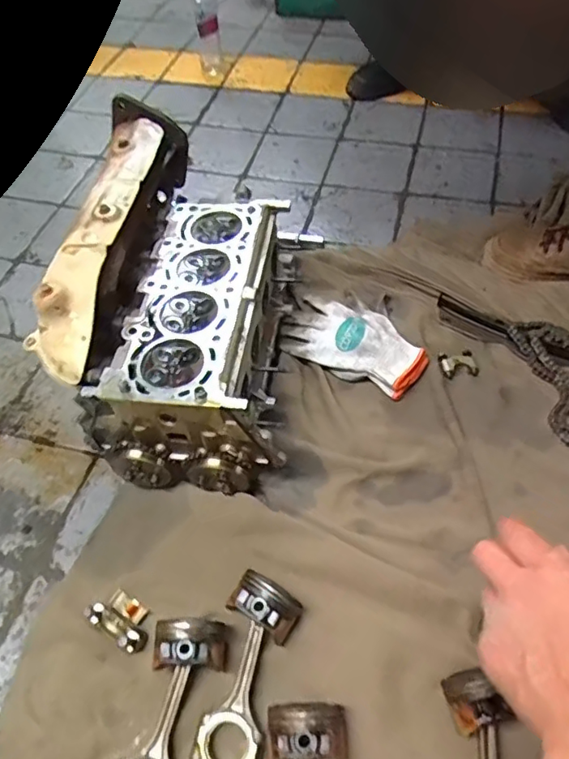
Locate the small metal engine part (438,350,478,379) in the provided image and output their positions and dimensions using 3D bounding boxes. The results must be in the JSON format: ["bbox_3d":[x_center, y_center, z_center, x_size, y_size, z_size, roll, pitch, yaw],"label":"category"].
[{"bbox_3d":[0.244,-0.024,0.792,0.053,0.011,0.044,-7,56,-3],"label":"small metal engine part"}]

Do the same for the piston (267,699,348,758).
[{"bbox_3d":[0.012,0.377,0.485,0.075,0.062,0.178,6,54,5],"label":"piston"}]

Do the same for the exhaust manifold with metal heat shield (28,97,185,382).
[{"bbox_3d":[-0.219,-0.186,0.704,0.105,0.089,0.413,6,56,6],"label":"exhaust manifold with metal heat shield"}]

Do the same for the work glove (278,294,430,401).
[{"bbox_3d":[0.102,-0.060,0.799,0.204,0.033,0.120,22,59,15],"label":"work glove"}]

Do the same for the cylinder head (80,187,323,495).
[{"bbox_3d":[-0.086,-0.053,0.728,0.209,0.164,0.377,9,58,9],"label":"cylinder head"}]

